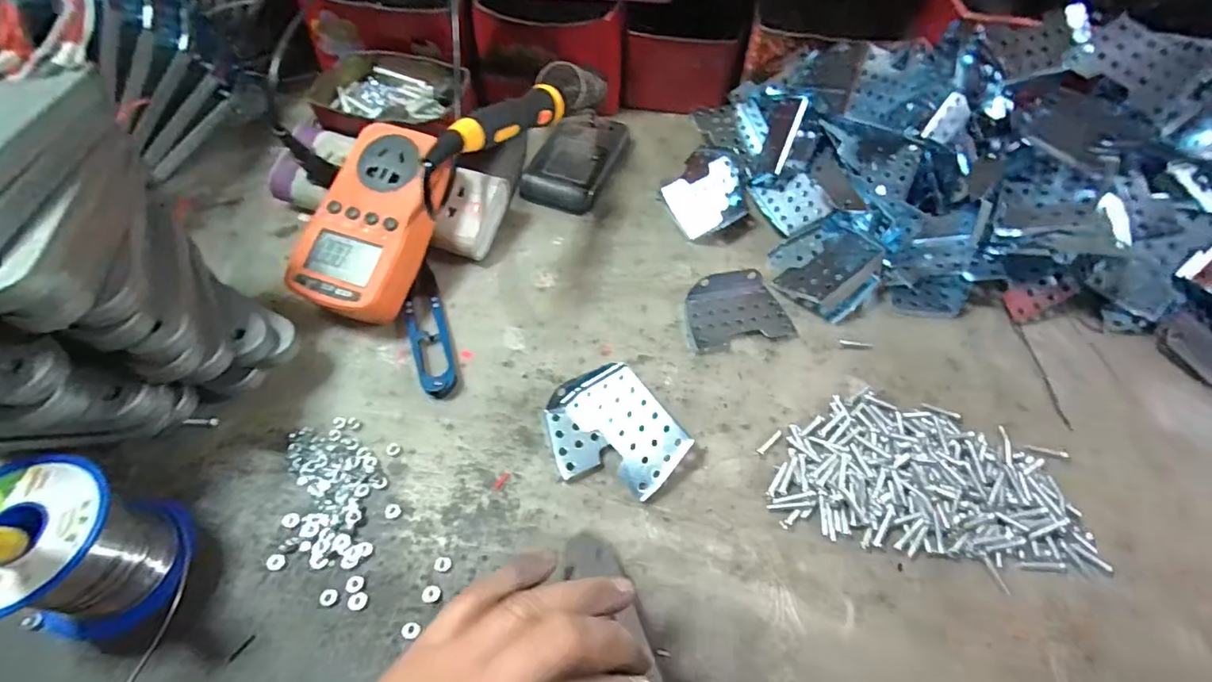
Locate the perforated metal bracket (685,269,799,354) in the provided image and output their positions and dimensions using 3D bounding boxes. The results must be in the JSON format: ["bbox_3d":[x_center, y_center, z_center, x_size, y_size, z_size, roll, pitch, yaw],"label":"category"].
[{"bbox_3d":[0.087,-0.025,0.355,0.069,0.017,0.058,-11,57,-9],"label":"perforated metal bracket"}]

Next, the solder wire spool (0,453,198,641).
[{"bbox_3d":[-0.238,0.094,0.233,0.059,0.066,0.063,1,56,-1],"label":"solder wire spool"}]

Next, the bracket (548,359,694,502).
[{"bbox_3d":[0.003,0.054,0.297,0.064,0.020,0.074,-34,63,-22],"label":"bracket"}]

